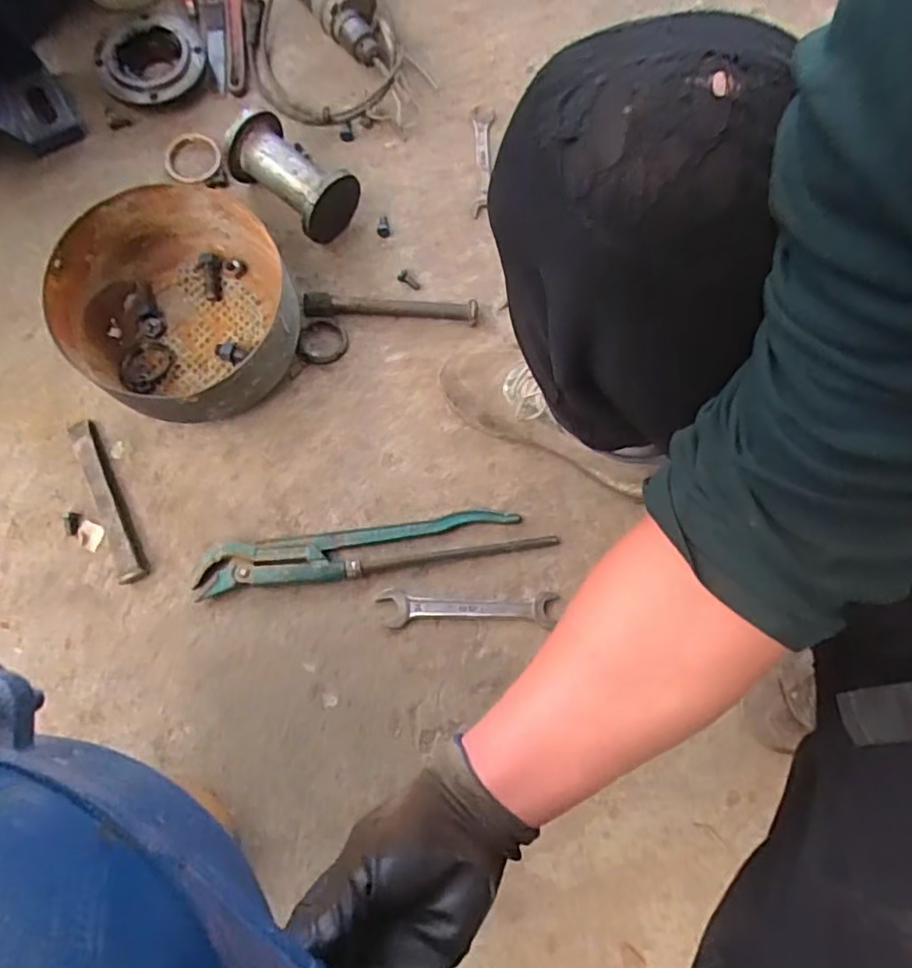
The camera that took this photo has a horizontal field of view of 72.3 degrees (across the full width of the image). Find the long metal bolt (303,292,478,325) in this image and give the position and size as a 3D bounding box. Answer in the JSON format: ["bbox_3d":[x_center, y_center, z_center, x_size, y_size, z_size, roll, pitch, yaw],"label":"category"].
[{"bbox_3d":[-0.083,-0.221,0.782,0.215,0.020,0.029,2,77,-1],"label":"long metal bolt"}]

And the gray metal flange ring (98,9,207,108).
[{"bbox_3d":[-0.416,-0.586,0.852,0.139,0.037,0.143,0,77,-2],"label":"gray metal flange ring"}]

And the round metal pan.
[{"bbox_3d":[-0.316,-0.204,0.736,0.258,0.113,0.247,0,77,-2],"label":"round metal pan"}]

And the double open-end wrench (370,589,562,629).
[{"bbox_3d":[0.015,0.145,0.724,0.204,0.006,0.041,1,77,-1],"label":"double open-end wrench"}]

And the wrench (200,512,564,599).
[{"bbox_3d":[-0.094,0.075,0.727,0.406,0.022,0.058,-8,78,-3],"label":"wrench"}]

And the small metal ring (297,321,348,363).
[{"bbox_3d":[-0.169,-0.180,0.791,0.062,0.008,0.054,1,77,-2],"label":"small metal ring"}]

